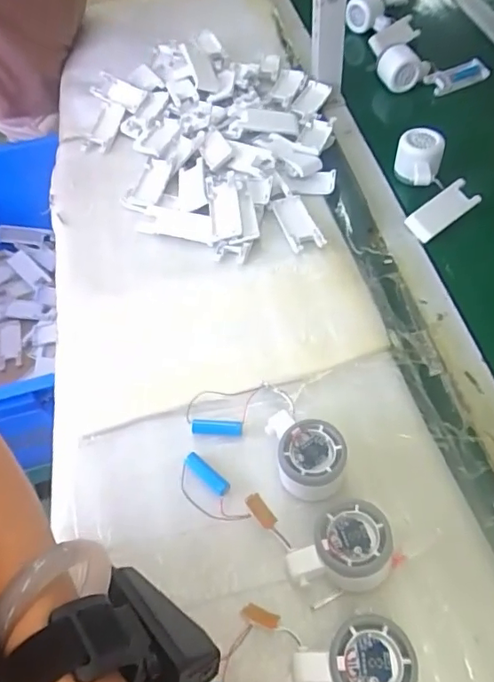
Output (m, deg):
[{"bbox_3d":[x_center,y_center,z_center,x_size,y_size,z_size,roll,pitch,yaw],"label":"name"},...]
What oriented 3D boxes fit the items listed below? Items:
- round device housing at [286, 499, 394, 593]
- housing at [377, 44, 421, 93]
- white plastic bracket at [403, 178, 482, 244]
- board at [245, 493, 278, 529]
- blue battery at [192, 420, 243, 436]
[{"bbox_3d":[0.075,0.165,0.429,0.075,0.052,0.058,6,55,8],"label":"round device housing"},{"bbox_3d":[0.259,-0.463,0.901,0.059,0.053,0.053,-12,55,-4],"label":"housing"},{"bbox_3d":[0.255,-0.170,0.688,0.109,0.009,0.042,-38,82,-10],"label":"white plastic bracket"},{"bbox_3d":[0.012,0.148,0.460,0.013,0.006,0.032,-34,73,-19],"label":"board"},{"bbox_3d":[-0.029,0.085,0.519,0.048,0.011,0.014,-1,55,3],"label":"blue battery"}]

